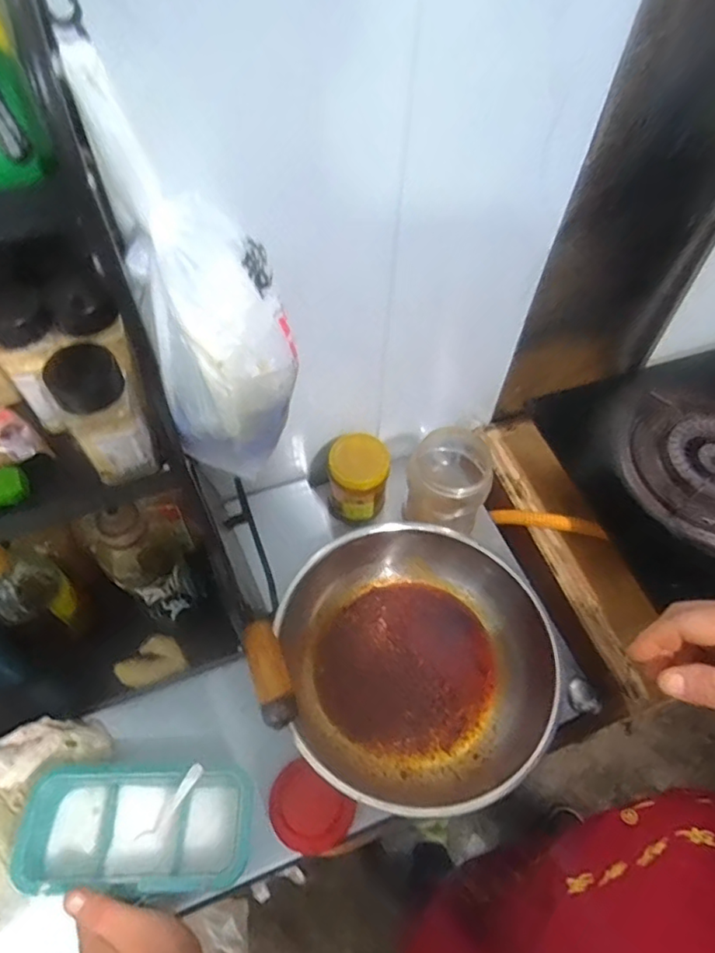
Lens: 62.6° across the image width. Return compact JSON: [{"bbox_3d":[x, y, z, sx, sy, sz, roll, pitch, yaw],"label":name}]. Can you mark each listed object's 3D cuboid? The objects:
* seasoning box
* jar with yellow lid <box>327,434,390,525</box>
[{"bbox_3d":[-0.192,0.311,0.517,0.184,0.061,0.101,2,58,-1],"label":"seasoning box"},{"bbox_3d":[0.001,0.008,0.724,0.069,0.105,0.072,1,58,-1],"label":"jar with yellow lid"}]

